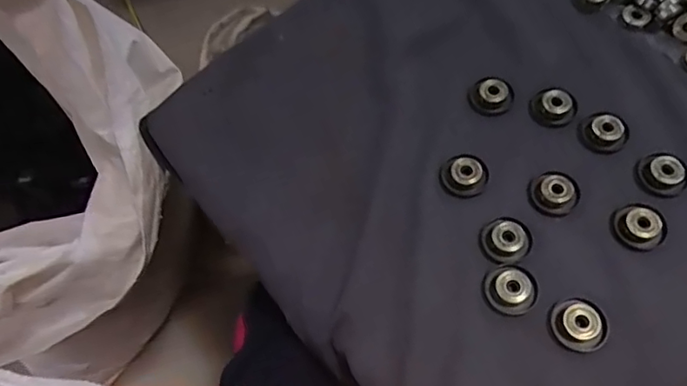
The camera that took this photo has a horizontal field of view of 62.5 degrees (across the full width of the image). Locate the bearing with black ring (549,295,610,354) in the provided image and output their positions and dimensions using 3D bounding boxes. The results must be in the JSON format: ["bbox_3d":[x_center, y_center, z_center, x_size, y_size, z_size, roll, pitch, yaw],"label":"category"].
[{"bbox_3d":[0.146,0.079,0.346,0.035,0.010,0.033,-2,63,4],"label":"bearing with black ring"}]

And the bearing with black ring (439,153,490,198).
[{"bbox_3d":[0.086,-0.014,0.399,0.033,0.007,0.034,-2,63,4],"label":"bearing with black ring"}]

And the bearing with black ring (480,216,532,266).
[{"bbox_3d":[0.109,0.030,0.377,0.034,0.007,0.032,-24,64,-8],"label":"bearing with black ring"}]

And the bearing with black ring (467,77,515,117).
[{"bbox_3d":[0.112,-0.074,0.429,0.029,0.014,0.030,-2,63,4],"label":"bearing with black ring"}]

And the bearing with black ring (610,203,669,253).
[{"bbox_3d":[0.194,0.021,0.370,0.031,0.012,0.031,-2,63,4],"label":"bearing with black ring"}]

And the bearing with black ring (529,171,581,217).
[{"bbox_3d":[0.144,0.000,0.386,0.031,0.011,0.031,-2,63,4],"label":"bearing with black ring"}]

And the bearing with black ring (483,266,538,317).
[{"bbox_3d":[0.106,0.061,0.359,0.033,0.006,0.030,-10,63,-1],"label":"bearing with black ring"}]

